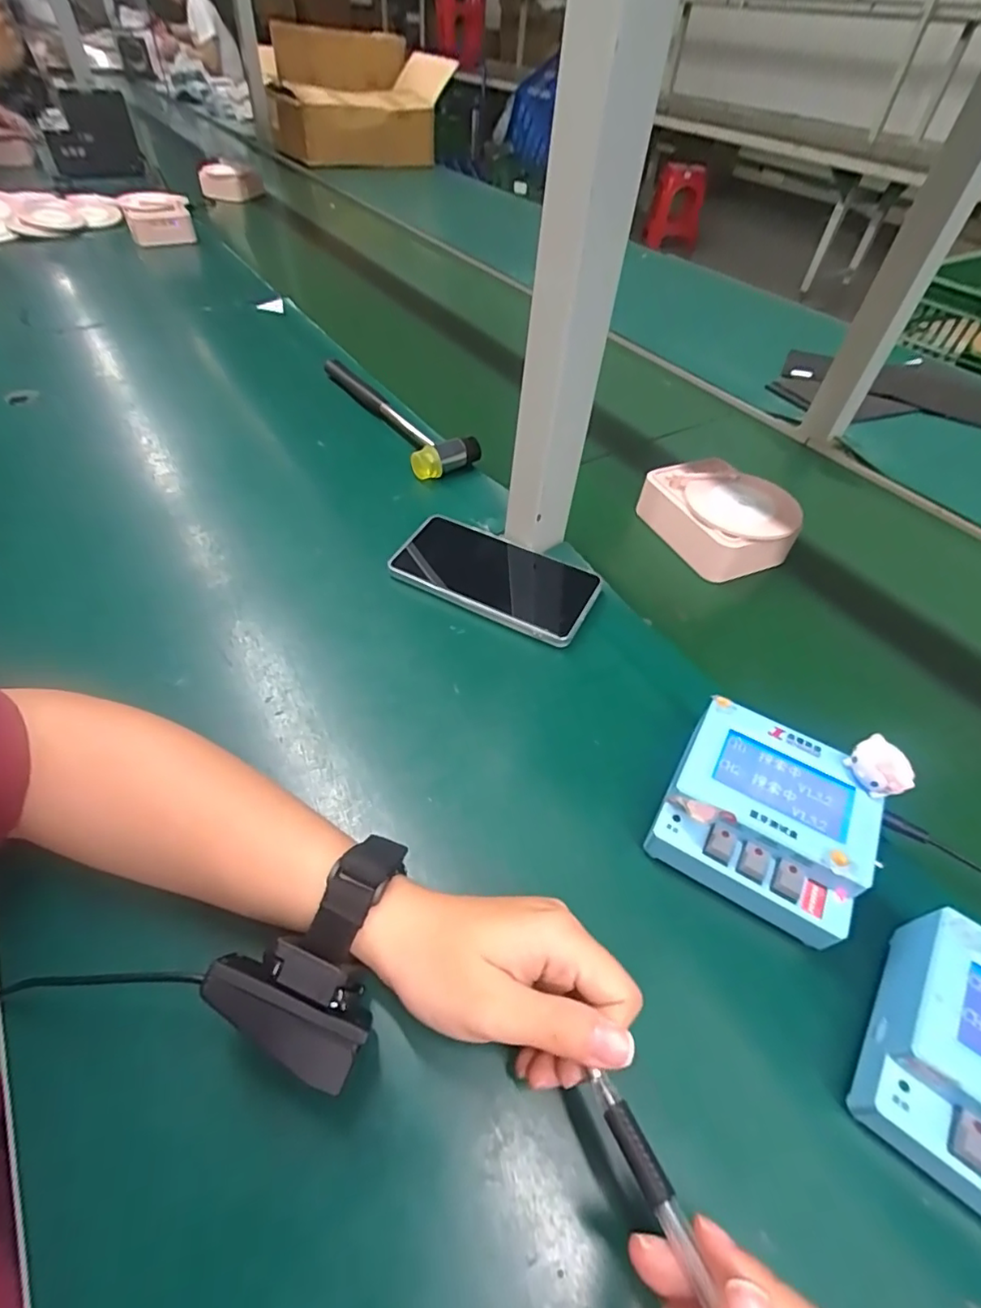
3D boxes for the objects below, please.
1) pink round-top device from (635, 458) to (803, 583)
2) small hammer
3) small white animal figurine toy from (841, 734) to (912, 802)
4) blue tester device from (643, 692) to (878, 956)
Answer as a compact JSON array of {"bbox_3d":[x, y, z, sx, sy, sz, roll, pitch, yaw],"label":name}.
[{"bbox_3d":[0.215,-0.130,0.532,0.090,0.060,0.125,-18,52,-19],"label":"pink round-top device"},{"bbox_3d":[-0.112,-0.270,0.630,0.070,0.037,0.262,-25,55,-24],"label":"small hammer"},{"bbox_3d":[0.208,0.062,0.301,0.019,0.023,0.030,-25,55,-24],"label":"small white animal figurine toy"},{"bbox_3d":[0.152,0.095,0.320,0.105,0.052,0.100,28,52,20],"label":"blue tester device"}]

